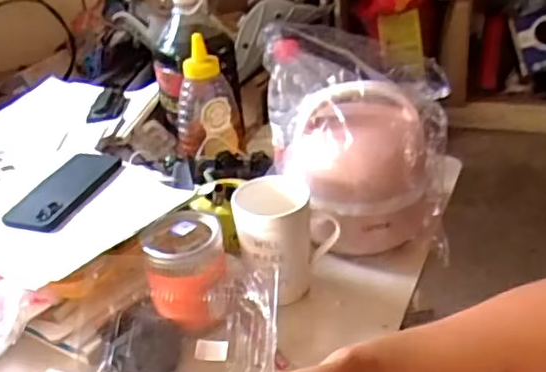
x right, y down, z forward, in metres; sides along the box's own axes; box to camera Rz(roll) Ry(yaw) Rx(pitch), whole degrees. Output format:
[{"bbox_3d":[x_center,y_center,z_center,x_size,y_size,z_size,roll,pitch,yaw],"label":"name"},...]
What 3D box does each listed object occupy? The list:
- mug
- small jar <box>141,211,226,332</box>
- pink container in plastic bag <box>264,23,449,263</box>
[{"bbox_3d":[0.014,0.060,0.707,0.106,0.127,0.085,-7,30,-4],"label":"mug"},{"bbox_3d":[-0.090,0.087,0.675,0.080,0.087,0.091,-7,30,-4],"label":"small jar"},{"bbox_3d":[0.106,-0.061,0.778,0.216,0.247,0.192,-4,30,1],"label":"pink container in plastic bag"}]

